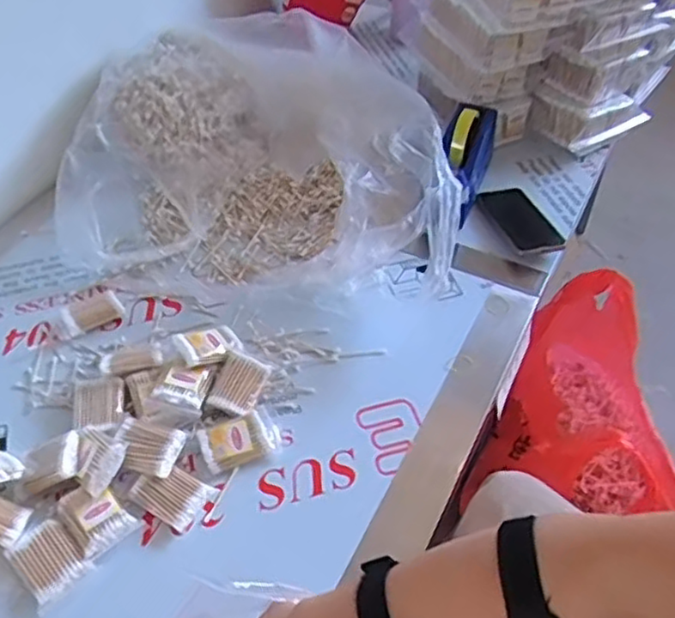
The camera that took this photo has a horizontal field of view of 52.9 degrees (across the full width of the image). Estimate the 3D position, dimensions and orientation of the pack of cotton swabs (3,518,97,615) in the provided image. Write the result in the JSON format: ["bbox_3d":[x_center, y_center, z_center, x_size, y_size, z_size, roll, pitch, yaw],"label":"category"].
[{"bbox_3d":[-0.289,0.252,0.678,0.071,0.024,0.057,34,57,27],"label":"pack of cotton swabs"}]

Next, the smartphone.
[{"bbox_3d":[0.276,-0.134,1.022,0.074,0.010,0.150,-20,48,-5],"label":"smartphone"}]

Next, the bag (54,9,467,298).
[{"bbox_3d":[-0.116,-0.236,1.012,0.569,0.180,0.470,5,49,5],"label":"bag"}]

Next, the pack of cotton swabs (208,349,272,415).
[{"bbox_3d":[-0.120,0.089,0.809,0.061,0.029,0.073,16,51,14],"label":"pack of cotton swabs"}]

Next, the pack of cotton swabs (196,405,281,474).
[{"bbox_3d":[-0.111,0.147,0.764,0.085,0.023,0.056,-18,51,-14],"label":"pack of cotton swabs"}]

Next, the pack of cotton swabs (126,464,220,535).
[{"bbox_3d":[-0.179,0.197,0.727,0.075,0.018,0.055,28,56,13],"label":"pack of cotton swabs"}]

